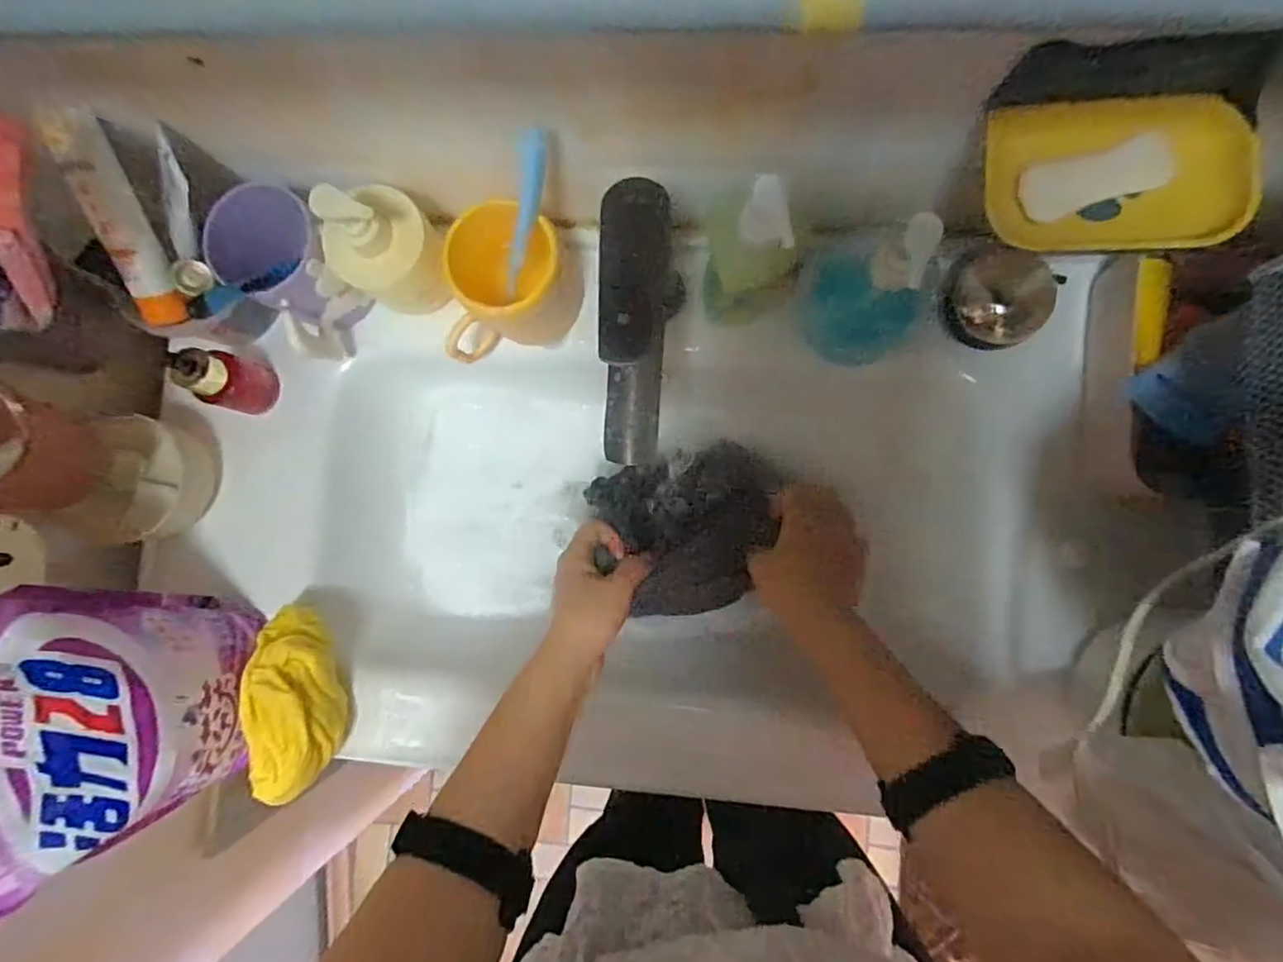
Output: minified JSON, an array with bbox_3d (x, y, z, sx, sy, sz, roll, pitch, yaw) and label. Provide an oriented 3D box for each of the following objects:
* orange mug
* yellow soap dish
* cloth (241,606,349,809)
[{"bbox_3d":[-0.114,-0.149,0.503,0.081,0.088,0.121,36,90,7],"label":"orange mug"},{"bbox_3d":[0.263,-0.174,0.350,0.129,0.031,0.079,7,87,6],"label":"yellow soap dish"},{"bbox_3d":[-0.281,0.179,0.504,0.061,0.053,0.147,-12,85,5],"label":"cloth"}]

